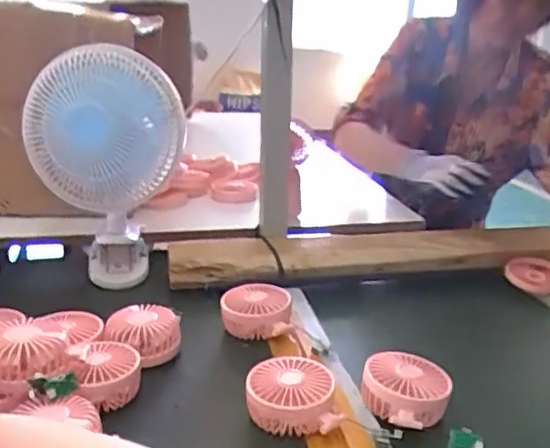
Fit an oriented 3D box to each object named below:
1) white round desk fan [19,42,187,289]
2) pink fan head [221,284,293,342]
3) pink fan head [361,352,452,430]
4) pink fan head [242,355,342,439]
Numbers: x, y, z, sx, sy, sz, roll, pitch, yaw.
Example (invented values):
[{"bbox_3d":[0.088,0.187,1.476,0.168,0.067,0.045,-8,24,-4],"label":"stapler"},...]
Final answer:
[{"bbox_3d":[-0.240,-0.070,0.893,0.200,0.334,0.141,-6,20,-21],"label":"white round desk fan"},{"bbox_3d":[-0.024,0.115,0.818,0.091,0.043,0.083,3,19,6],"label":"pink fan head"},{"bbox_3d":[0.136,0.170,0.650,0.087,0.040,0.092,5,19,12],"label":"pink fan head"},{"bbox_3d":[0.016,0.174,0.633,0.090,0.037,0.098,0,19,-2],"label":"pink fan head"}]

